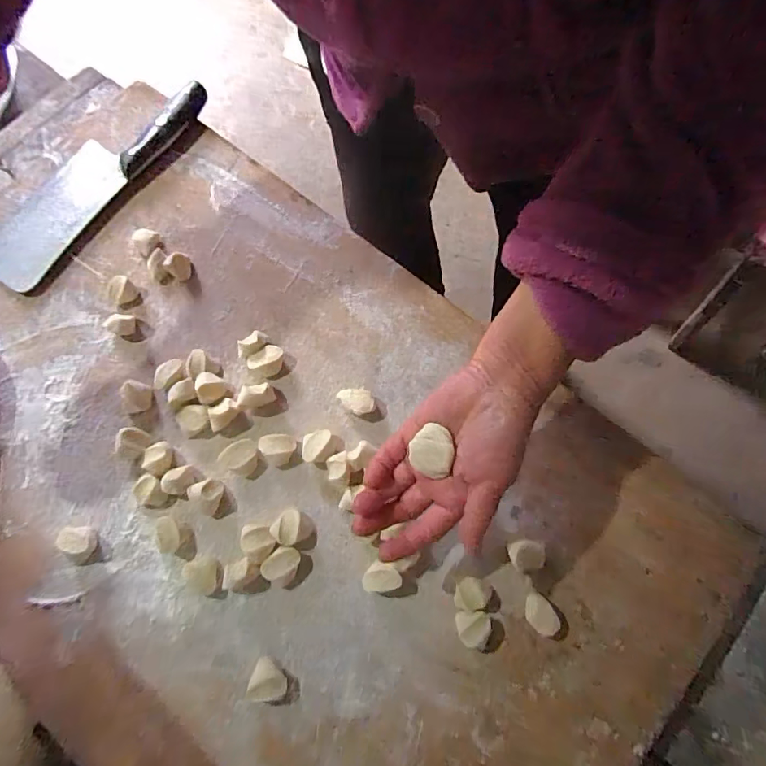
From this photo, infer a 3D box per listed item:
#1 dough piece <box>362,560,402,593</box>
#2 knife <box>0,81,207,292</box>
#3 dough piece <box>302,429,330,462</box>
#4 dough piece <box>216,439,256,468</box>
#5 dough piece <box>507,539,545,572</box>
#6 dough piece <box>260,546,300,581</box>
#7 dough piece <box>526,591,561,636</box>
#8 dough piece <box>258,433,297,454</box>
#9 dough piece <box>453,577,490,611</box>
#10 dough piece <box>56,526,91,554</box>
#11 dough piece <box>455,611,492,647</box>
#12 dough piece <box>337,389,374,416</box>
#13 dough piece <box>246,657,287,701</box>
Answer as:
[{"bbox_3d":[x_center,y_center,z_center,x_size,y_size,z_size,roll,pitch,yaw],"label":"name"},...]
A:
[{"bbox_3d":[-0.001,0.157,0.401,0.030,0.022,0.023,2,74,2],"label":"dough piece"},{"bbox_3d":[-0.301,-0.217,0.514,0.079,0.021,0.280,33,77,10],"label":"knife"},{"bbox_3d":[-0.061,0.053,0.434,0.019,0.013,0.031,36,78,11],"label":"dough piece"},{"bbox_3d":[-0.127,0.062,0.432,0.034,0.012,0.021,-28,75,-7],"label":"dough piece"},{"bbox_3d":[0.118,0.141,0.404,0.027,0.007,0.024,-13,74,-2],"label":"dough piece"},{"bbox_3d":[-0.084,0.148,0.404,0.033,0.014,0.022,-36,76,-8],"label":"dough piece"},{"bbox_3d":[0.124,0.183,0.391,0.021,0.014,0.030,-25,75,-6],"label":"dough piece"},{"bbox_3d":[-0.092,0.053,0.428,0.033,0.015,0.017,-4,74,0],"label":"dough piece"},{"bbox_3d":[0.071,0.169,0.396,0.027,0.015,0.024,9,74,4],"label":"dough piece"},{"bbox_3d":[-0.253,0.128,0.404,0.021,0.022,0.022,-6,75,-1],"label":"dough piece"},{"bbox_3d":[0.070,0.193,0.389,0.026,0.018,0.025,-1,74,1],"label":"dough piece"},{"bbox_3d":[-0.025,0.017,0.442,0.032,0.016,0.024,1,74,2],"label":"dough piece"},{"bbox_3d":[-0.087,0.226,0.375,0.028,0.016,0.026,0,74,1],"label":"dough piece"}]

